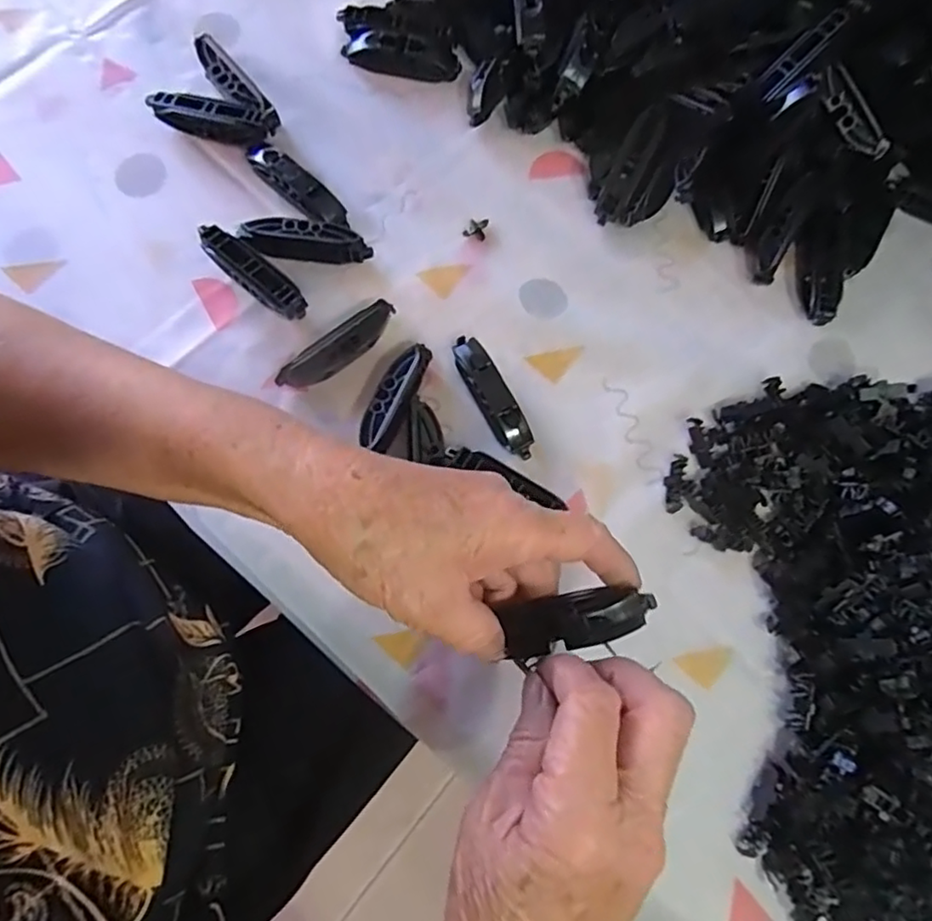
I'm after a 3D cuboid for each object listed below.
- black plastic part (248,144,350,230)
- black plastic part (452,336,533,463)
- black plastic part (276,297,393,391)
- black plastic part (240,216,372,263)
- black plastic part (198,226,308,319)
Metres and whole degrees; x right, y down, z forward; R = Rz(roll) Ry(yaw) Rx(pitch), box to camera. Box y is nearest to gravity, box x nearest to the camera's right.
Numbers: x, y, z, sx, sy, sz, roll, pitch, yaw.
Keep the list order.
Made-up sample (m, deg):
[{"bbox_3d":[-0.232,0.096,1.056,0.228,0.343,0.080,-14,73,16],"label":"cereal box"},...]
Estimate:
[{"bbox_3d":[-0.107,-0.176,0.398,0.077,0.018,0.018,36,77,6],"label":"black plastic part"},{"bbox_3d":[0.017,-0.039,0.372,0.021,0.016,0.080,-30,79,-10],"label":"black plastic part"},{"bbox_3d":[-0.076,-0.068,0.372,0.080,0.015,0.021,-41,81,-12],"label":"black plastic part"},{"bbox_3d":[-0.100,-0.139,0.390,0.078,0.017,0.022,1,76,-3],"label":"black plastic part"},{"bbox_3d":[-0.130,-0.114,0.380,0.078,0.017,0.019,39,77,7],"label":"black plastic part"}]

